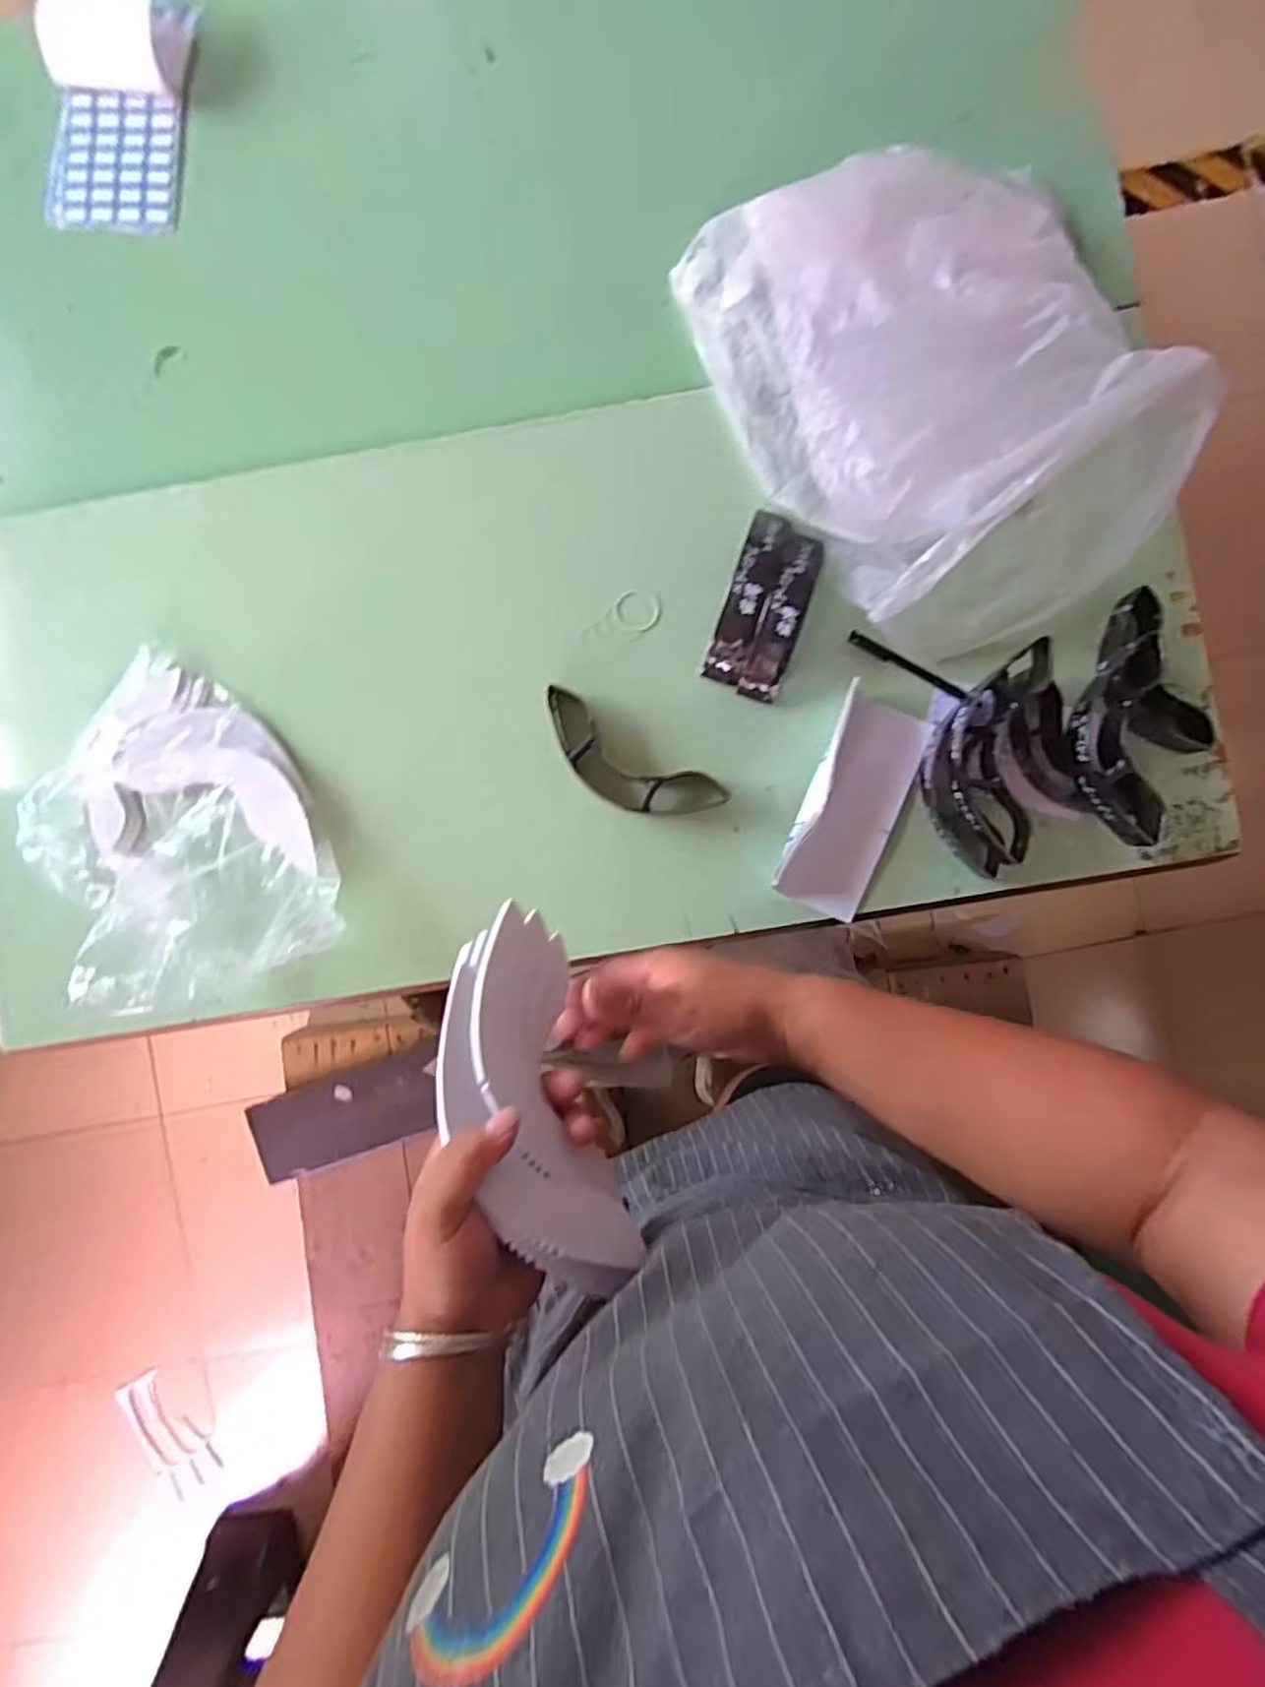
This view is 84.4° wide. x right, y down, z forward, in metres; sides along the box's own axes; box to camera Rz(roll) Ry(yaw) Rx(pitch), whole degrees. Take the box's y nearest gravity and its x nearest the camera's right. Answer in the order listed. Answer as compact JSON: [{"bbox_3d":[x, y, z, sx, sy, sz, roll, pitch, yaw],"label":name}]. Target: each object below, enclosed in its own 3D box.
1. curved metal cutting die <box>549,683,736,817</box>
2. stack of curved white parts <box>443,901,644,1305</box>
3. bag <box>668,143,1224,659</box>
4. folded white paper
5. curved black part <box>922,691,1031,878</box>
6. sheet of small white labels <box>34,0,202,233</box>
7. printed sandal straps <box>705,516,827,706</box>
[{"bbox_3d":[-0.008,-0.071,0.663,0.188,0.034,0.066,32,89,3],"label":"curved metal cutting die"},{"bbox_3d":[-0.056,0.134,0.385,0.035,0.095,0.194,-38,56,41],"label":"stack of curved white parts"},{"bbox_3d":[0.260,-0.413,0.610,0.307,0.127,0.470,-30,87,1],"label":"bag"},{"bbox_3d":[0.206,-0.035,0.647,0.092,0.051,0.204,22,89,3],"label":"folded white paper"},{"bbox_3d":[0.305,-0.053,0.631,0.067,0.058,0.166,-5,88,2],"label":"curved black part"},{"bbox_3d":[-0.520,-0.732,0.692,0.130,0.083,0.229,12,88,2],"label":"sheet of small white labels"},{"bbox_3d":[0.122,-0.222,0.641,0.077,0.051,0.164,17,89,3],"label":"printed sandal straps"}]

